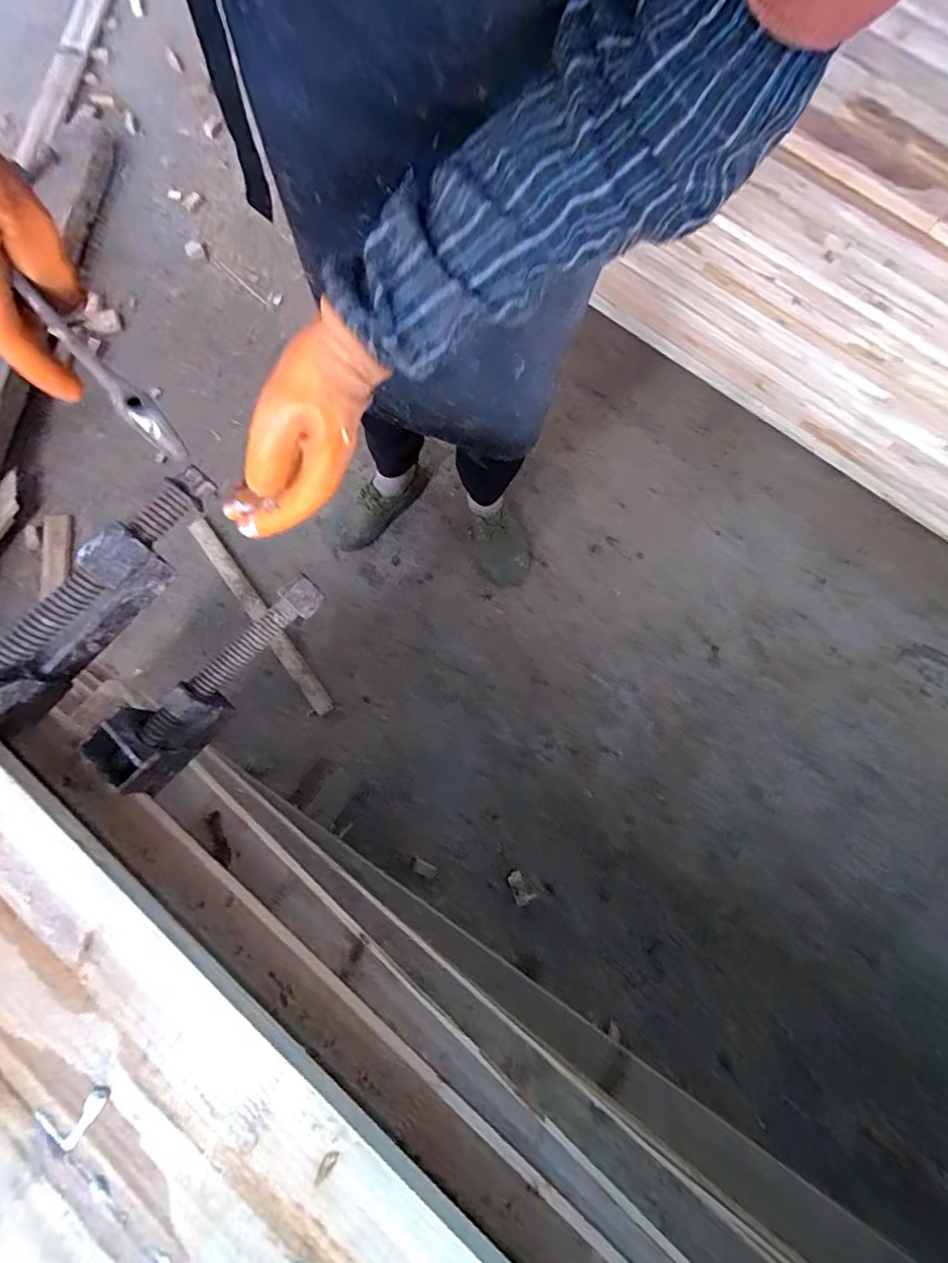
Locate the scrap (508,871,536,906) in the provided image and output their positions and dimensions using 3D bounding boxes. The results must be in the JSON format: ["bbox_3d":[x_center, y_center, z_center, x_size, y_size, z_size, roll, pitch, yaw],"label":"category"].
[{"bbox_3d":[0.083,0.453,0.919,0.033,0.009,0.052,-24,79,-6],"label":"scrap"}]

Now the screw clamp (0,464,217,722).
[{"bbox_3d":[-0.269,-0.025,0.369,0.039,0.062,0.221,42,82,7],"label":"screw clamp"}]

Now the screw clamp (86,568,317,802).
[{"bbox_3d":[-0.197,0.039,0.411,0.196,0.067,0.048,-44,82,-8],"label":"screw clamp"}]

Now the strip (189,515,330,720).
[{"bbox_3d":[-0.417,-0.039,1.005,0.035,0.023,0.469,-36,81,-7],"label":"strip"}]

